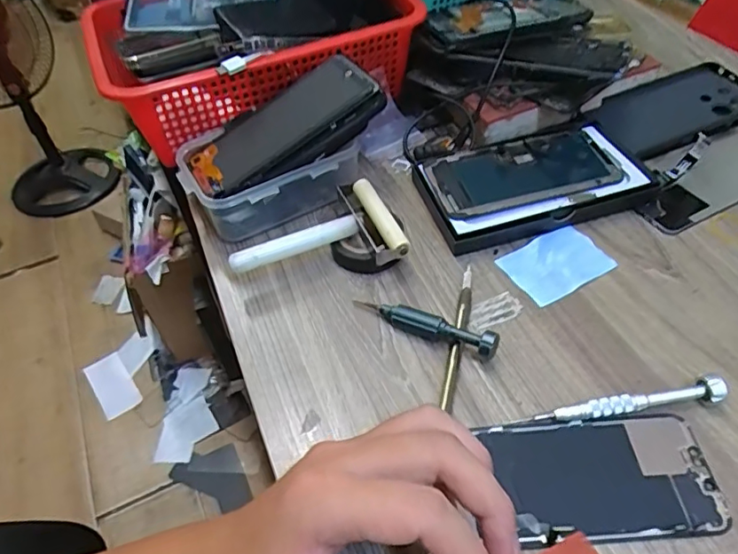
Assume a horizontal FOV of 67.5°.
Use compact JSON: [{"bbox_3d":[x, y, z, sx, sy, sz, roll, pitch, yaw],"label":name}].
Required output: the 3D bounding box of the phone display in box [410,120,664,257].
[{"bbox_3d":[0.140,-0.083,0.467,0.187,0.024,0.109,-15,50,-8],"label":"phone display in box"}]

